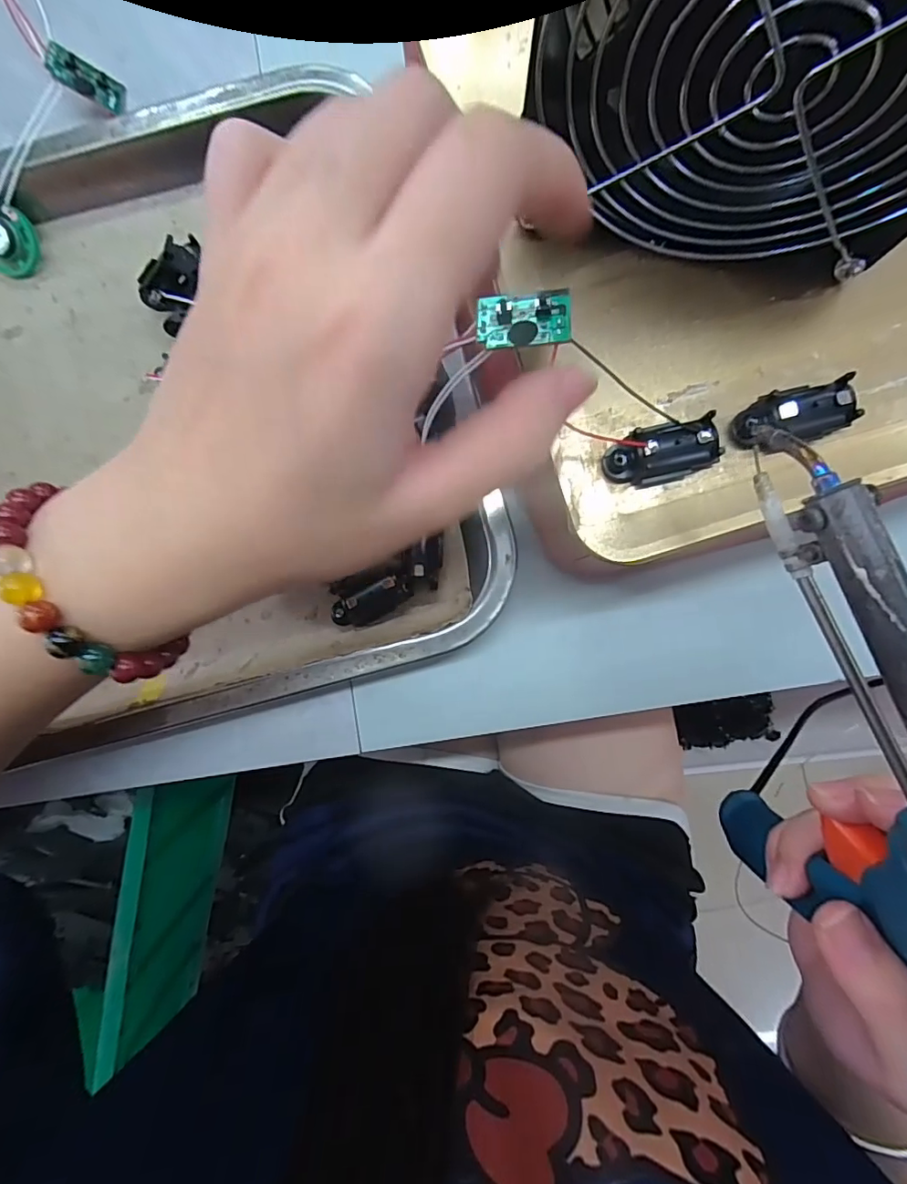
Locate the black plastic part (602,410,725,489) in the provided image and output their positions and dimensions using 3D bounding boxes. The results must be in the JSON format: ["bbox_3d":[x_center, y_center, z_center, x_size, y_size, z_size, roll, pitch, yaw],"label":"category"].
[{"bbox_3d":[0.068,-0.045,0.169,0.034,0.013,0.016,-13,89,0],"label":"black plastic part"}]

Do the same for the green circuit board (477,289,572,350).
[{"bbox_3d":[0.022,-0.084,0.160,0.028,0.005,0.017,-2,89,0],"label":"green circuit board"}]

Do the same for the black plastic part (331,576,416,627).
[{"bbox_3d":[-0.036,0.005,0.228,0.035,0.010,0.014,-28,89,0],"label":"black plastic part"}]

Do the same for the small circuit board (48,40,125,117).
[{"bbox_3d":[-0.166,-0.232,0.234,0.028,0.004,0.017,8,84,-41],"label":"small circuit board"}]

